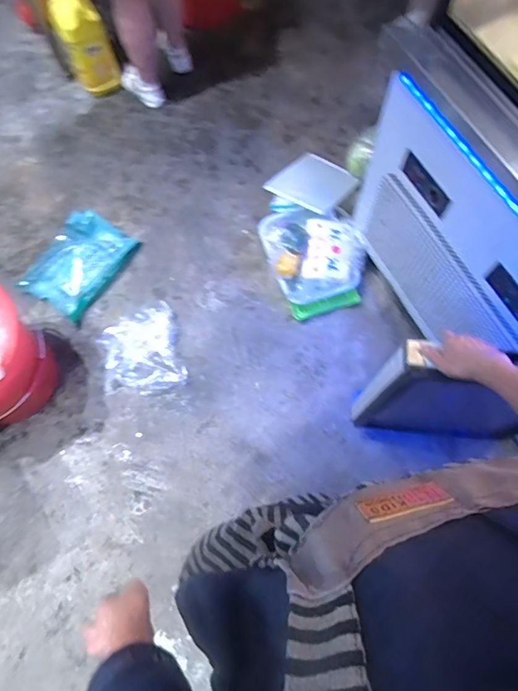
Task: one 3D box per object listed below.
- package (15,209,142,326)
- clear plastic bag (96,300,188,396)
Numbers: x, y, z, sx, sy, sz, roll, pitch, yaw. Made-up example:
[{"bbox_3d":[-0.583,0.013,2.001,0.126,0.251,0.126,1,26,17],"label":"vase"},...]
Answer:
[{"bbox_3d":[-0.572,-0.273,1.438,0.215,0.084,0.344,31,74,11],"label":"package"},{"bbox_3d":[-0.368,0.015,1.381,0.250,0.049,0.268,-15,72,-4],"label":"clear plastic bag"}]

